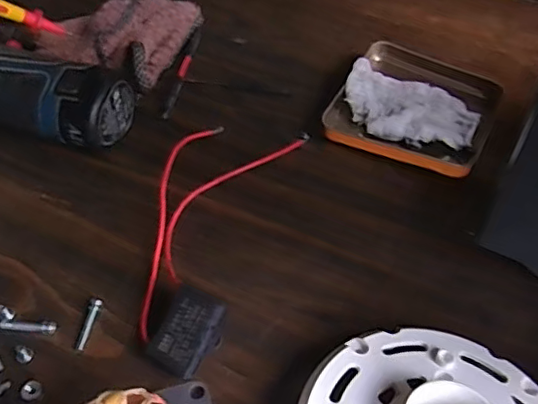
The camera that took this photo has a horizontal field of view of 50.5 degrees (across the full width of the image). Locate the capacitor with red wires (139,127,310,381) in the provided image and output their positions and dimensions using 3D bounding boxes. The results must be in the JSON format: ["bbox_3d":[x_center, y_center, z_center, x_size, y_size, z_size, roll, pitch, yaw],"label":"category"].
[{"bbox_3d":[-0.033,0.007,0.307,0.062,0.025,0.171,14,51,10],"label":"capacitor with red wires"}]

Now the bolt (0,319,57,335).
[{"bbox_3d":[-0.116,0.059,0.275,0.026,0.004,0.006,4,50,2],"label":"bolt"}]

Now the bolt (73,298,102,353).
[{"bbox_3d":[-0.088,0.059,0.276,0.006,0.005,0.027,8,50,6],"label":"bolt"}]

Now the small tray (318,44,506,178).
[{"bbox_3d":[0.098,-0.065,0.376,0.096,0.016,0.102,24,54,18],"label":"small tray"}]

